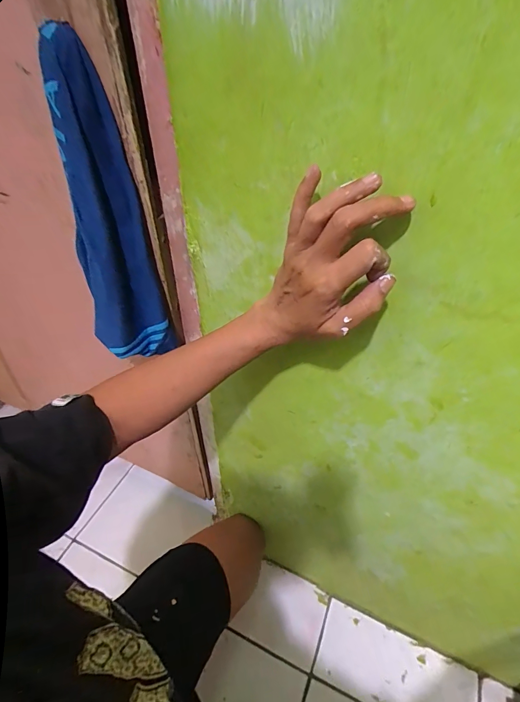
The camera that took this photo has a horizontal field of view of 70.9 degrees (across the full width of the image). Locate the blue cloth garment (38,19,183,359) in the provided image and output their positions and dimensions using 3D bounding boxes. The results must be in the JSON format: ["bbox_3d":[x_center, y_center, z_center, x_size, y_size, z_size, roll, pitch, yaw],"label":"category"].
[{"bbox_3d":[-0.166,-0.131,0.400,0.083,0.320,0.069,-20,47,-21],"label":"blue cloth garment"}]

